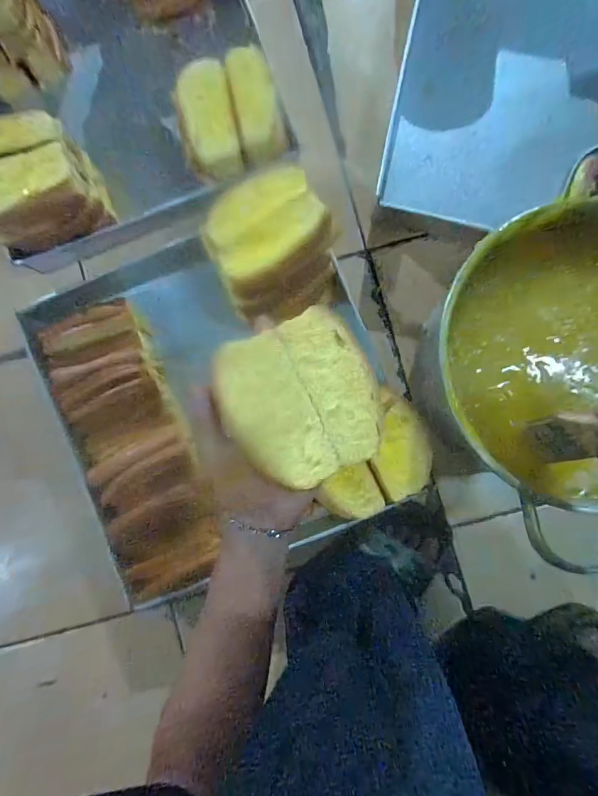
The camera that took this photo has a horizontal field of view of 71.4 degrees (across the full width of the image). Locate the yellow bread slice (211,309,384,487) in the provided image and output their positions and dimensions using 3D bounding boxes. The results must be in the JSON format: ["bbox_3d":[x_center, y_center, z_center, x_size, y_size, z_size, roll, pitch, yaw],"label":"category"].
[{"bbox_3d":[0.004,0.000,0.323,0.114,0.033,0.119,-26,88,0],"label":"yellow bread slice"}]

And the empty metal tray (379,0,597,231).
[{"bbox_3d":[0.356,-0.417,0.548,0.439,0.067,0.425,14,88,2],"label":"empty metal tray"}]

